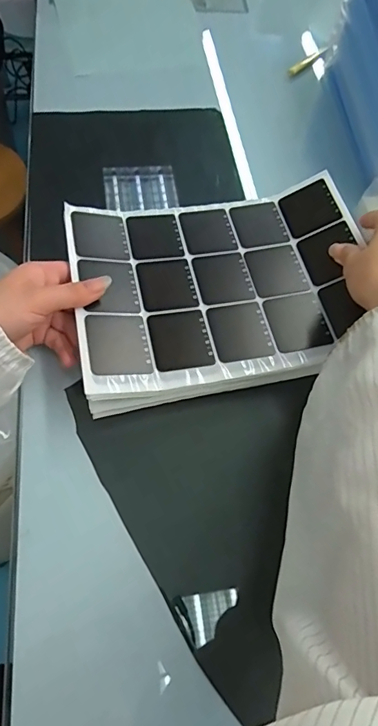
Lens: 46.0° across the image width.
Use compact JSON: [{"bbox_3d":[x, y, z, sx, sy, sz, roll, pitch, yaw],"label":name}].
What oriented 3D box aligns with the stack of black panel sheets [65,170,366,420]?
[{"bbox_3d":[0.028,-0.072,0.405,0.252,0.055,0.192,-8,61,-9],"label":"stack of black panel sheets"}]

